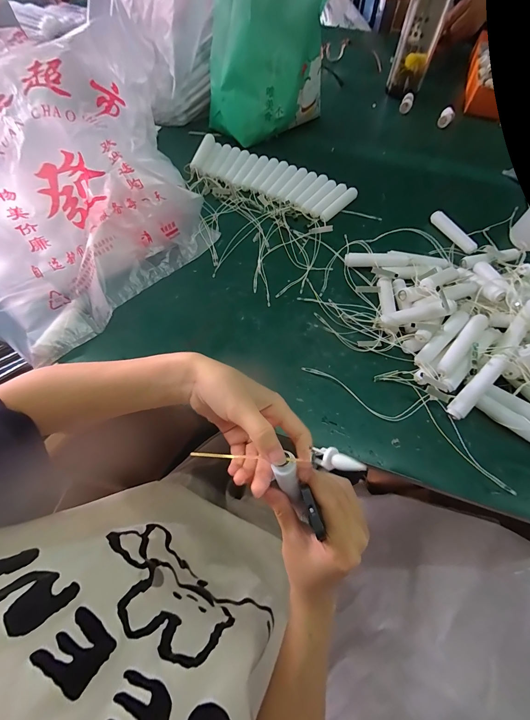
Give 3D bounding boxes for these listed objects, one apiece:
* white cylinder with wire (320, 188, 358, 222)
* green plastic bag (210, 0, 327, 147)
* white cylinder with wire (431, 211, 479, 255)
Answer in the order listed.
[{"bbox_3d":[0.126,-0.264,0.503,0.015,0.015,0.087,42,70,18],"label":"white cylinder with wire"},{"bbox_3d":[-0.004,-0.536,0.515,0.207,0.238,0.122,9,64,4],"label":"green plastic bag"},{"bbox_3d":[0.299,-0.201,0.470,0.019,0.020,0.088,-25,67,-12],"label":"white cylinder with wire"}]

